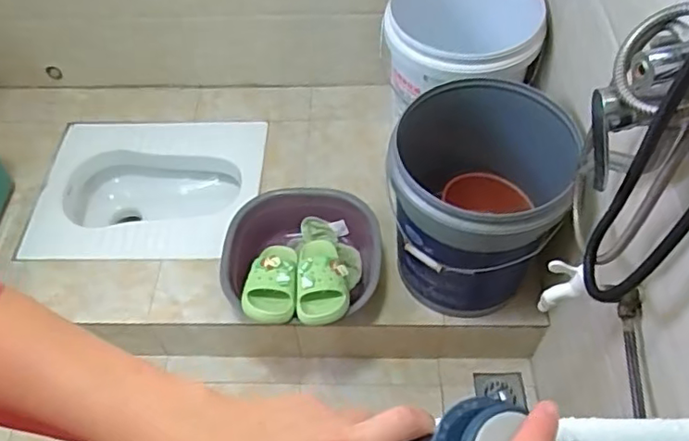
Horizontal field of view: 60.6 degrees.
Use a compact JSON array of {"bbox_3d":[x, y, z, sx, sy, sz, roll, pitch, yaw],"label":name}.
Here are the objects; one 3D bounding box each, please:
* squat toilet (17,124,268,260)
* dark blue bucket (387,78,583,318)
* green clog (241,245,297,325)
[{"bbox_3d":[-0.478,-0.053,1.493,0.523,0.182,0.398,0,54,4],"label":"squat toilet"},{"bbox_3d":[0.232,-0.016,1.089,0.278,0.348,0.273,-2,54,2],"label":"dark blue bucket"},{"bbox_3d":[-0.139,0.120,1.110,0.100,0.074,0.137,0,54,4],"label":"green clog"}]

